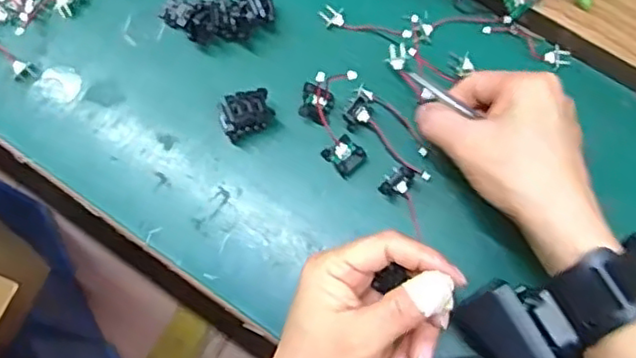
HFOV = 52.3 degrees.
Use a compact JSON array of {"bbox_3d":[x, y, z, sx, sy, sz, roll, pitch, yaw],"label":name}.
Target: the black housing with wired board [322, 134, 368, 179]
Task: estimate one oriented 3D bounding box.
[{"bbox_3d":[0.017,-0.015,0.413,0.021,0.014,0.023,-38,75,-6],"label":"black housing with wired board"}]

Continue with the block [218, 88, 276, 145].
[{"bbox_3d":[-0.046,-0.041,0.417,0.033,0.025,0.024,-21,74,-2],"label":"block"}]

